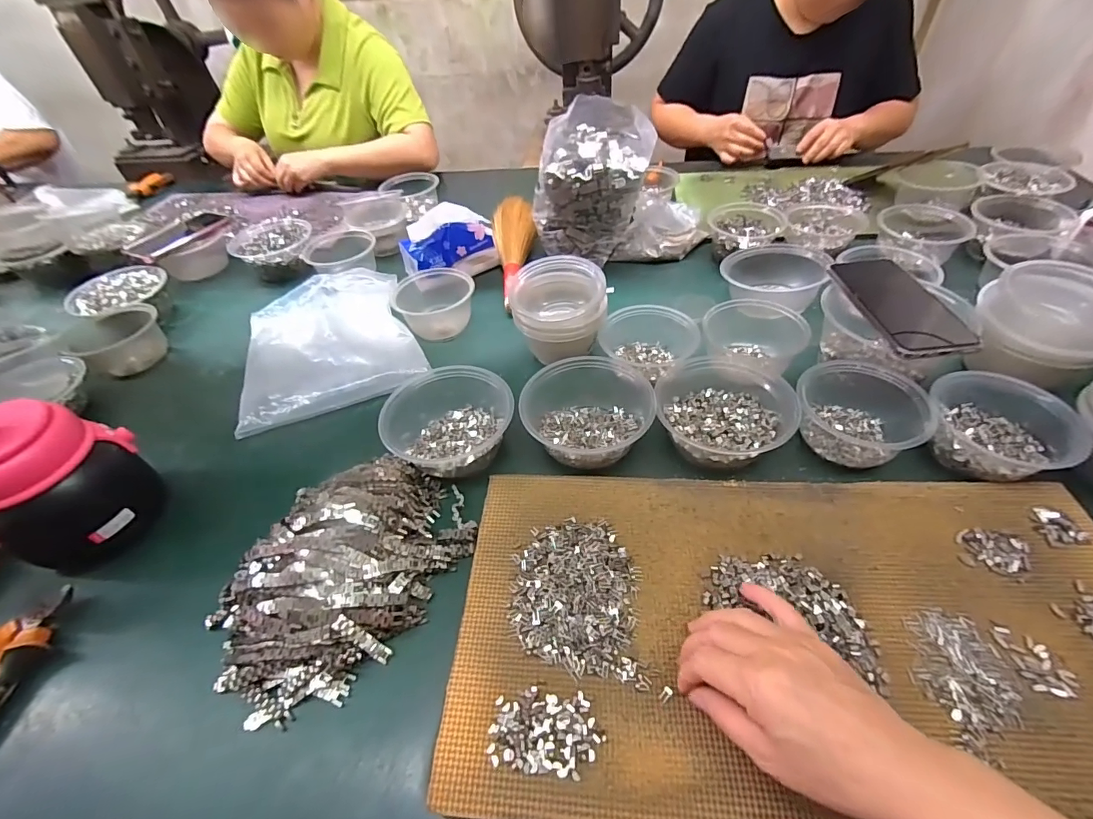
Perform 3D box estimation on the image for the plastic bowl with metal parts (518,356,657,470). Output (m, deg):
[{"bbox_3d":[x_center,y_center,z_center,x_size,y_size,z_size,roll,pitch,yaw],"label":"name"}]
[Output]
[{"bbox_3d":[0.042,-0.002,0.497,0.129,0.057,0.132,-3,49,3],"label":"plastic bowl with metal parts"}]

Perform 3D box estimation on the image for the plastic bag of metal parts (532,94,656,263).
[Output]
[{"bbox_3d":[0.073,-0.358,0.730,0.171,0.185,0.168,4,49,9],"label":"plastic bag of metal parts"}]

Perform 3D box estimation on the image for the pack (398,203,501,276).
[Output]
[{"bbox_3d":[-0.158,-0.271,0.738,0.151,0.091,0.065,-14,49,-6],"label":"pack"}]

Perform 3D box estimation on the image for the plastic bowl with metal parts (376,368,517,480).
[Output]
[{"bbox_3d":[-0.106,0.011,0.499,0.135,0.060,0.119,-34,54,-22],"label":"plastic bowl with metal parts"}]

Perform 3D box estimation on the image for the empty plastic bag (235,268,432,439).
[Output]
[{"bbox_3d":[-0.307,-0.103,0.646,0.224,0.043,0.264,-20,50,-11],"label":"empty plastic bag"}]

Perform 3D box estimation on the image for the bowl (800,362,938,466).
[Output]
[{"bbox_3d":[0.322,-0.007,0.470,0.113,0.049,0.127,34,60,30],"label":"bowl"}]

